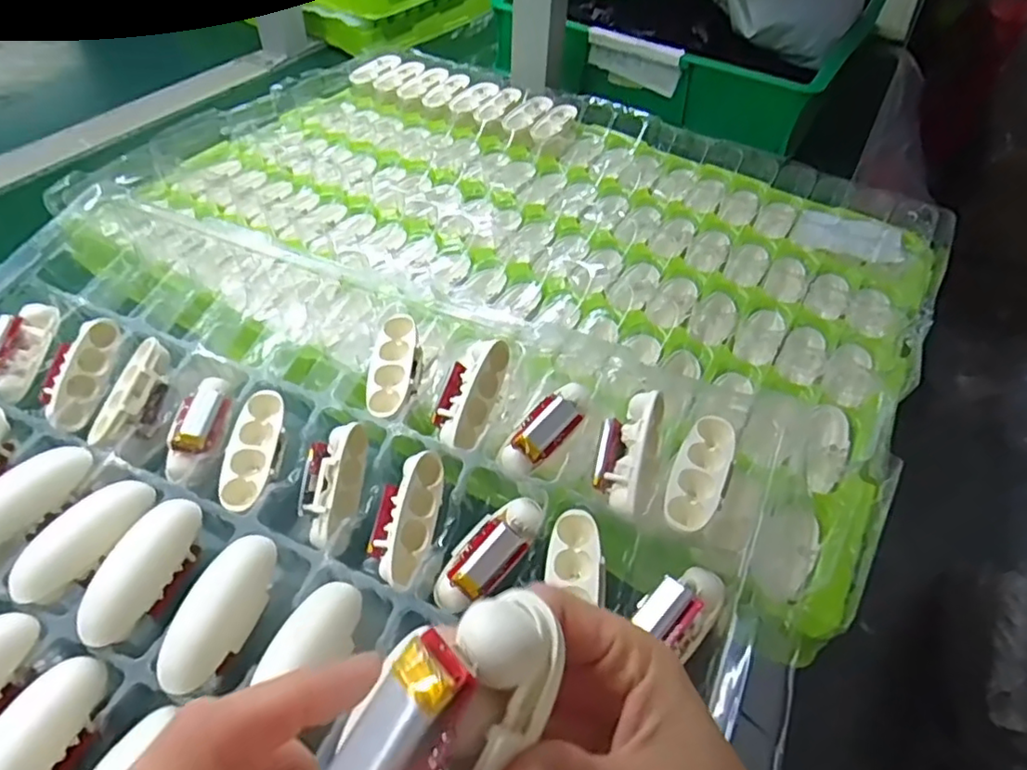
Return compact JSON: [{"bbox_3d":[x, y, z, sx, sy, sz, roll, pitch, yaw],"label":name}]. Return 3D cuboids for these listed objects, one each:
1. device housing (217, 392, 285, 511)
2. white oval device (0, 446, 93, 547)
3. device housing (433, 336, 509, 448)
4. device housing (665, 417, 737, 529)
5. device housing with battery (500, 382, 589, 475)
[{"bbox_3d":[-0.134,0.034,0.320,0.025,0.013,0.064,4,61,0],"label":"device housing"},{"bbox_3d":[-0.240,0.055,0.304,0.022,0.019,0.066,38,71,26],"label":"white oval device"},{"bbox_3d":[-0.023,0.004,0.330,0.027,0.023,0.060,9,69,45],"label":"device housing"},{"bbox_3d":[0.088,0.041,0.290,0.022,0.015,0.065,23,51,16],"label":"device housing"},{"bbox_3d":[0.018,0.020,0.310,0.022,0.015,0.057,36,70,25],"label":"device housing with battery"}]

